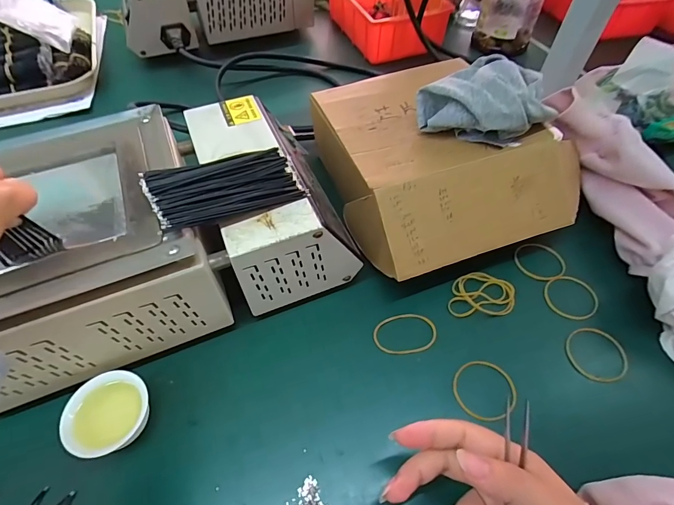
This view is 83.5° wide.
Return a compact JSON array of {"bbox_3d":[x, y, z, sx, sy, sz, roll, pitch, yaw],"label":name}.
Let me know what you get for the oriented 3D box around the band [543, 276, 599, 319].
[{"bbox_3d":[0.206,0.039,0.333,0.040,0.008,0.043,-4,58,6],"label":"band"}]

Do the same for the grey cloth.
[{"bbox_3d":[0.131,-0.136,0.334,0.105,0.046,0.089,19,56,13],"label":"grey cloth"}]

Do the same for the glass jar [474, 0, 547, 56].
[{"bbox_3d":[0.261,-0.370,0.556,0.083,0.126,0.075,19,56,13],"label":"glass jar"}]

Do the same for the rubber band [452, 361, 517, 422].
[{"bbox_3d":[0.112,0.104,0.285,0.045,0.007,0.043,-4,55,2],"label":"rubber band"}]

